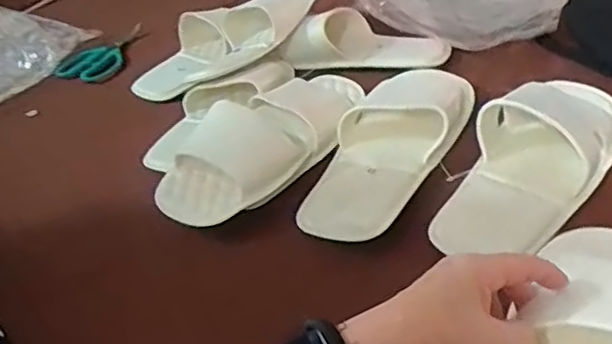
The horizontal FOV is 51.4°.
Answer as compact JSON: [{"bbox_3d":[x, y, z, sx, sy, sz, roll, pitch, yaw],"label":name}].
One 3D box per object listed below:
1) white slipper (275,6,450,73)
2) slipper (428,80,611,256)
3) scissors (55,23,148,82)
[{"bbox_3d":[0.078,-0.164,0.804,0.205,0.059,0.076,3,40,12],"label":"white slipper"},{"bbox_3d":[0.214,-0.023,0.587,0.119,0.053,0.256,20,46,29],"label":"slipper"},{"bbox_3d":[-0.288,-0.171,0.935,0.075,0.017,0.156,28,54,29],"label":"scissors"}]

